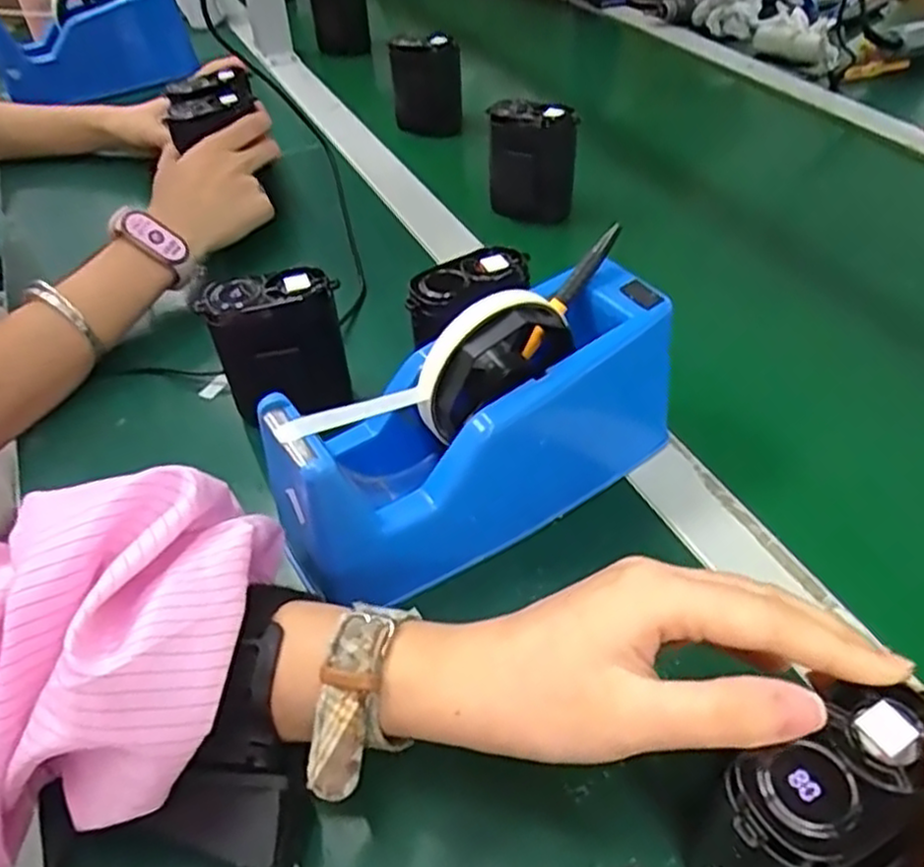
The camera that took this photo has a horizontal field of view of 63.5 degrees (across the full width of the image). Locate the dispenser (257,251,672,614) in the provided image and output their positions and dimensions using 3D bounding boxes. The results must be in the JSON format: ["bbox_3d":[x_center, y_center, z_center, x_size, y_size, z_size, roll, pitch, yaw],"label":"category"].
[{"bbox_3d":[0.009,-0.004,0.351,0.196,0.100,0.061,-25,47,-20],"label":"dispenser"}]

